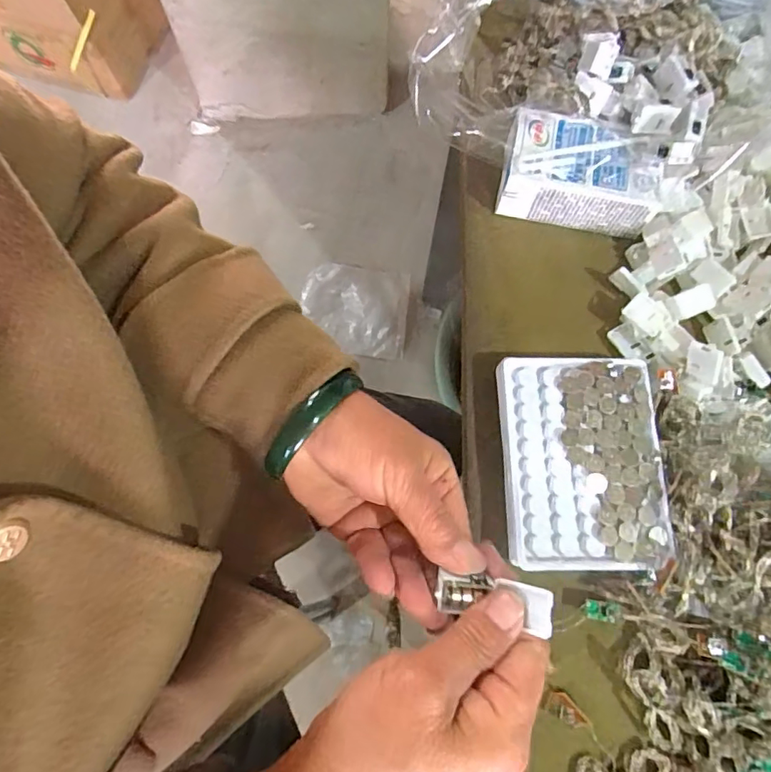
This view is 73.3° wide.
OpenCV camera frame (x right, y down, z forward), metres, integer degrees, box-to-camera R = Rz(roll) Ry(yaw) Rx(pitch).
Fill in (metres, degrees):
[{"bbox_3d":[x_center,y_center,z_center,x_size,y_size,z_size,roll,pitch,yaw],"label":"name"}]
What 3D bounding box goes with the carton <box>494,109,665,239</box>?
[{"bbox_3d":[0.139,-0.152,0.373,0.104,0.046,0.057,13,74,3],"label":"carton"}]

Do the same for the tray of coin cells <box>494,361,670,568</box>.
[{"bbox_3d":[0.121,0.045,0.320,0.094,0.012,0.128,1,73,0],"label":"tray of coin cells"}]

